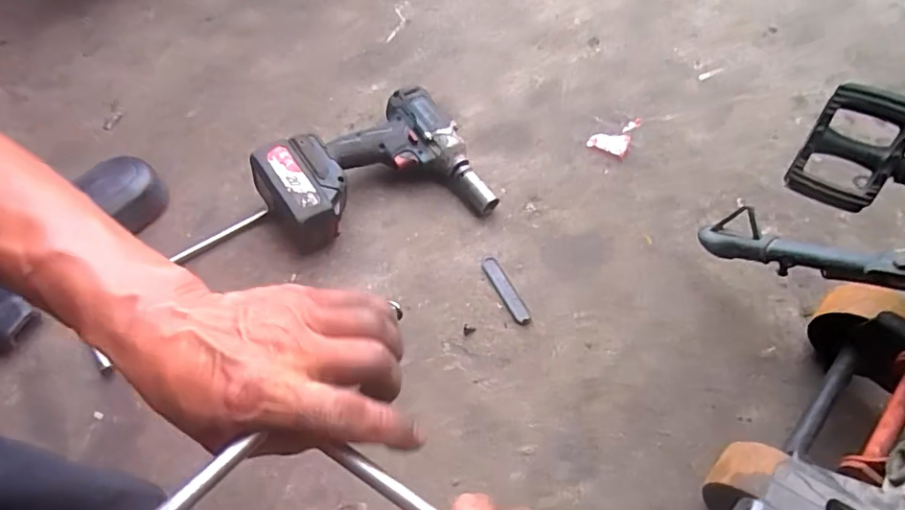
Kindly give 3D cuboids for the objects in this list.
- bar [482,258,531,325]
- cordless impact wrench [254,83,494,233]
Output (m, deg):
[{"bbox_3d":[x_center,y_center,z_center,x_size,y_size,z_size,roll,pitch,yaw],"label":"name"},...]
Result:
[{"bbox_3d":[0.061,0.040,0.607,0.019,0.007,0.089,-23,63,-13],"label":"bar"},{"bbox_3d":[-0.100,-0.104,0.648,0.253,0.098,0.183,-19,59,-14],"label":"cordless impact wrench"}]

